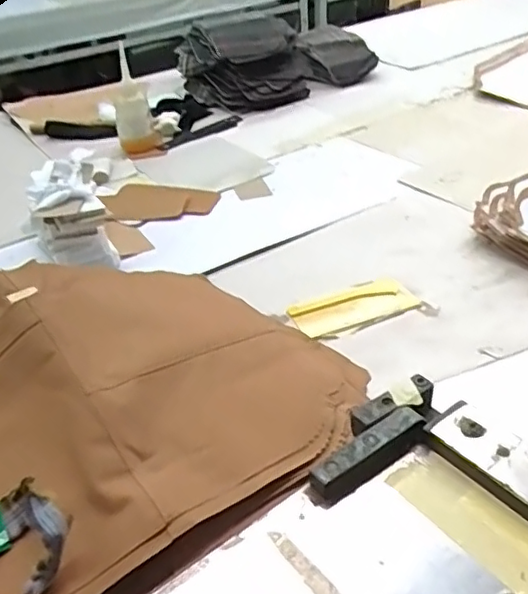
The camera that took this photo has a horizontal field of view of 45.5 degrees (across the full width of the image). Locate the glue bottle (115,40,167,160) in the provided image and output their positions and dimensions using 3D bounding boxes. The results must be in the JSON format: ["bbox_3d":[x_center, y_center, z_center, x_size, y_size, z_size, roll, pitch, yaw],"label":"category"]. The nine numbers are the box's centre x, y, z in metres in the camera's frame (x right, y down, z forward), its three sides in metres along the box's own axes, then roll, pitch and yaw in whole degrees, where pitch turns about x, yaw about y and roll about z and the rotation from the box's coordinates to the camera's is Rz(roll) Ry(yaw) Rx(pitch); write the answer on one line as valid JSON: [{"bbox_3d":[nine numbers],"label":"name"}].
[{"bbox_3d":[-0.226,-0.333,1.098,0.074,0.170,0.079,-12,36,-10],"label":"glue bottle"}]

